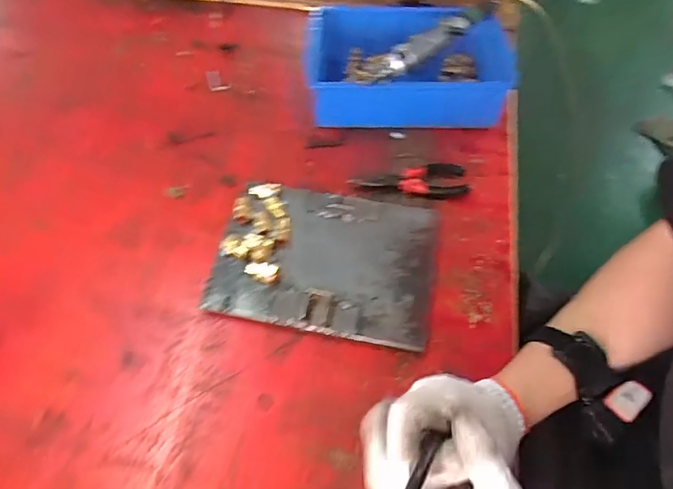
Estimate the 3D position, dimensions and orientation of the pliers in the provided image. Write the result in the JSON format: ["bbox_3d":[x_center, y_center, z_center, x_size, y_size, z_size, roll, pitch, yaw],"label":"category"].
[{"bbox_3d":[0.099,-0.088,0.639,0.153,0.014,0.049,0,55,3],"label":"pliers"}]

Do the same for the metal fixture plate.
[{"bbox_3d":[-0.012,0.013,0.564,0.250,0.026,0.191,8,56,8],"label":"metal fixture plate"}]

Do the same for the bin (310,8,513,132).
[{"bbox_3d":[0.108,-0.282,0.723,0.309,0.102,0.200,-1,55,3],"label":"bin"}]

